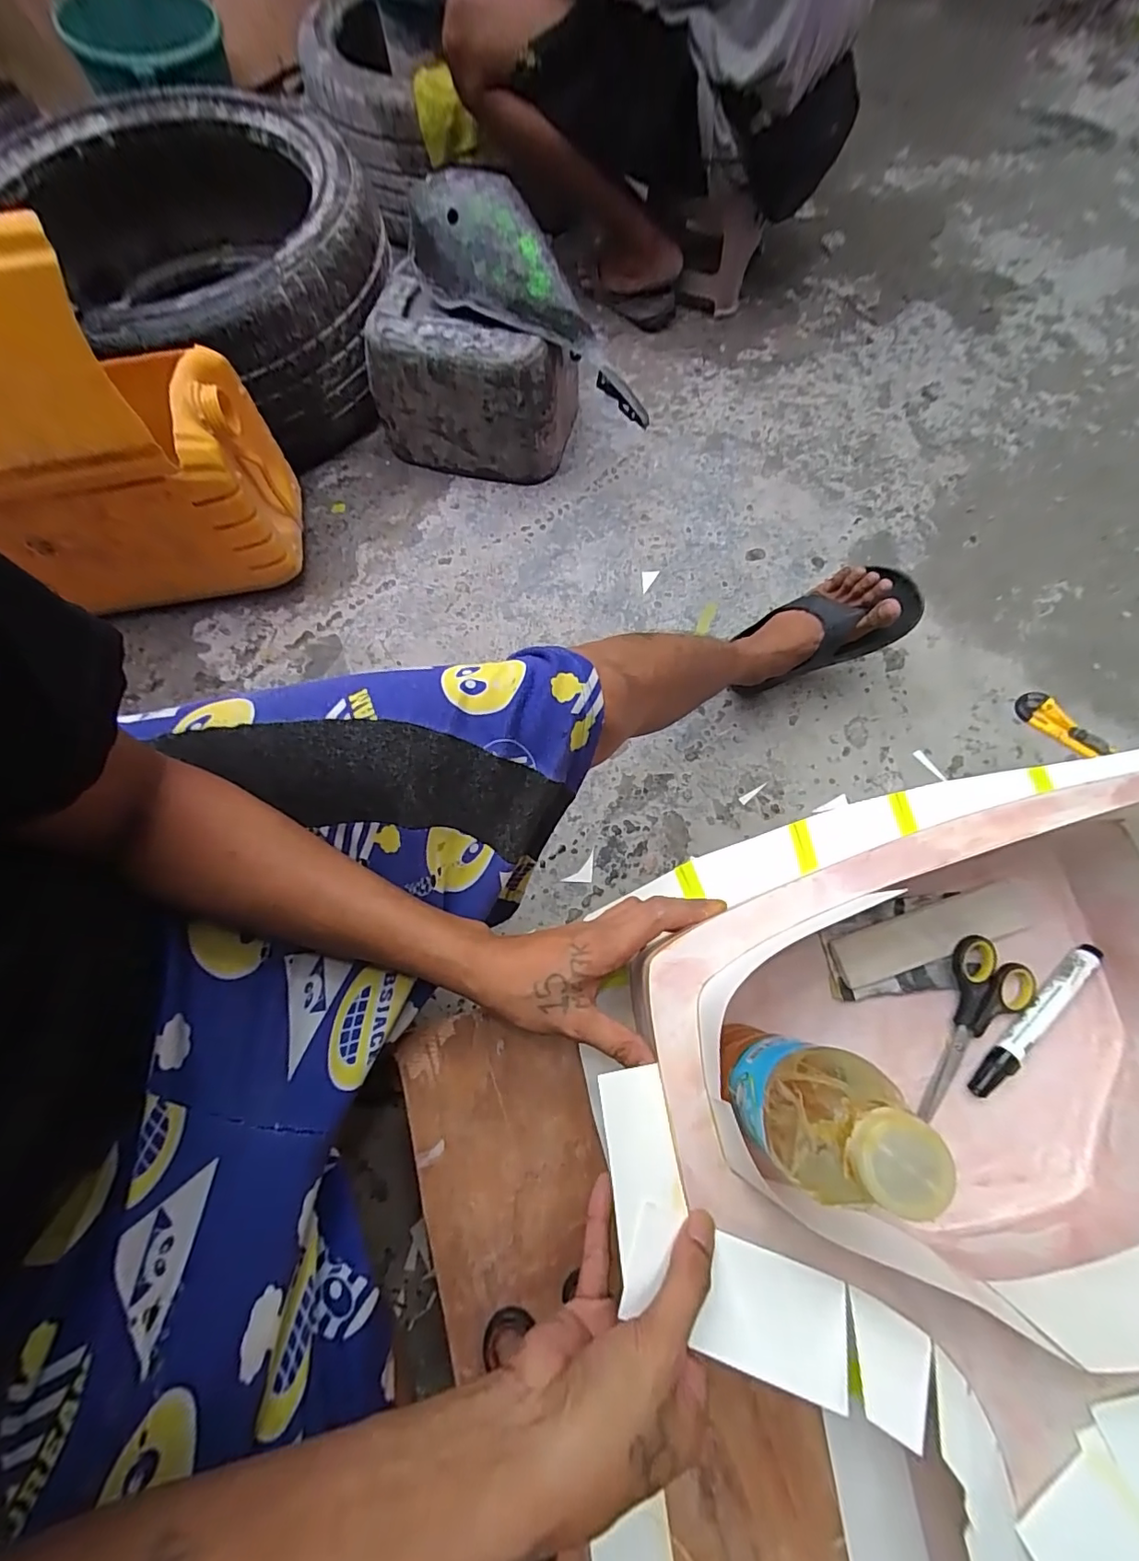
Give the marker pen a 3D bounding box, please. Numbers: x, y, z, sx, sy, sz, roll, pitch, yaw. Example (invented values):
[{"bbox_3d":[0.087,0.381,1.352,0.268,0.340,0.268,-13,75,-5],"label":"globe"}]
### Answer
[{"bbox_3d":[0.336,0.169,0.380,0.143,0.011,0.018,-40,75,-12],"label":"marker pen"}]

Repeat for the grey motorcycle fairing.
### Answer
[{"bbox_3d":[-0.051,-0.699,0.772,0.448,0.134,0.108,37,74,-8],"label":"grey motorcycle fairing"}]

